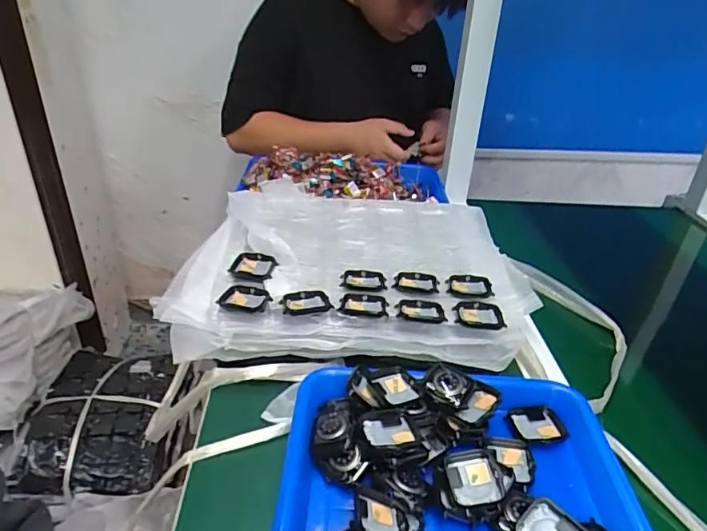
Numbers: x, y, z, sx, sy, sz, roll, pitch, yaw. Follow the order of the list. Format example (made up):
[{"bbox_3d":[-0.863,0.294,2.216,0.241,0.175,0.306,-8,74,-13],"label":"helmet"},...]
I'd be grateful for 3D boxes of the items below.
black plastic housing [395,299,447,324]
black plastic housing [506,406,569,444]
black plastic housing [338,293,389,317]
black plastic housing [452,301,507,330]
[{"bbox_3d":[0.066,0.045,0.500,0.046,0.006,0.034,3,31,1],"label":"black plastic housing"},{"bbox_3d":[0.157,0.136,0.434,0.040,0.009,0.035,-4,31,-10],"label":"black plastic housing"},{"bbox_3d":[0.011,0.040,0.507,0.045,0.005,0.030,4,31,3],"label":"black plastic housing"},{"bbox_3d":[0.122,0.048,0.500,0.047,0.007,0.038,0,31,-3],"label":"black plastic housing"}]

